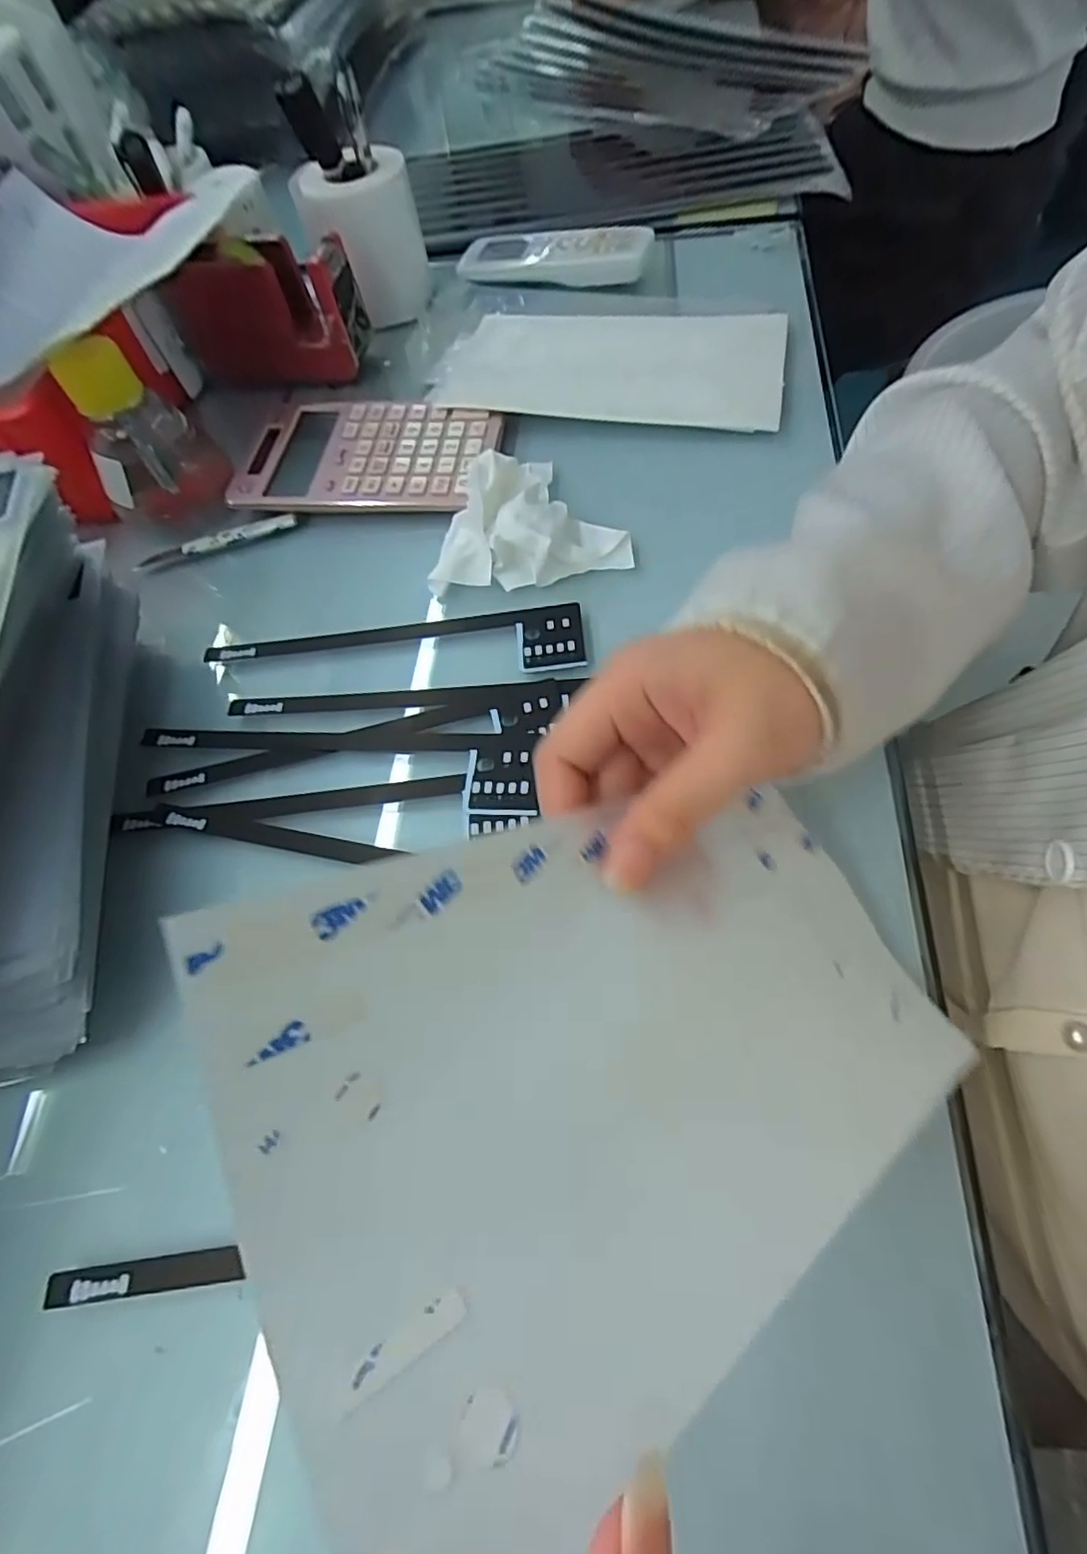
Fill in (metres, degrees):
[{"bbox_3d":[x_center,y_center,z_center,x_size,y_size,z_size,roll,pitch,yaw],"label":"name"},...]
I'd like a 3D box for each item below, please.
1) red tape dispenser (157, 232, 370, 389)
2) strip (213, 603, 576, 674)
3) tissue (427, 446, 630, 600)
[{"bbox_3d":[-0.213,-0.362,0.497,0.142,0.083,0.052,8,64,11],"label":"red tape dispenser"},{"bbox_3d":[-0.087,-0.069,0.360,0.219,0.006,0.045,-7,62,5],"label":"strip"},{"bbox_3d":[-0.016,-0.162,0.375,0.119,0.038,0.097,-14,61,0],"label":"tissue"}]

